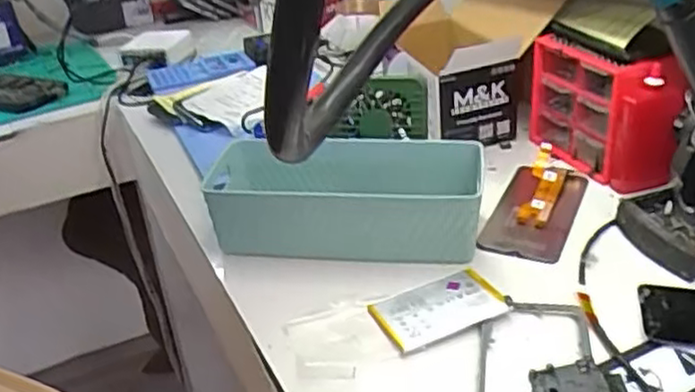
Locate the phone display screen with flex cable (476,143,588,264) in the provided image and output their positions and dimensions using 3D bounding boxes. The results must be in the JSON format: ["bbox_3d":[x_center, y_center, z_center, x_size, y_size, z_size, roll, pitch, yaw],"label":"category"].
[{"bbox_3d":[0.176,0.003,0.663,0.075,0.017,0.178,9,34,24],"label":"phone display screen with flex cable"}]

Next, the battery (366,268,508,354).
[{"bbox_3d":[0.070,0.085,0.540,0.094,0.007,0.058,-19,33,-20],"label":"battery"}]

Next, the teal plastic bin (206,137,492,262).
[{"bbox_3d":[-0.006,0.003,0.638,0.233,0.077,0.109,-1,31,8],"label":"teal plastic bin"}]

